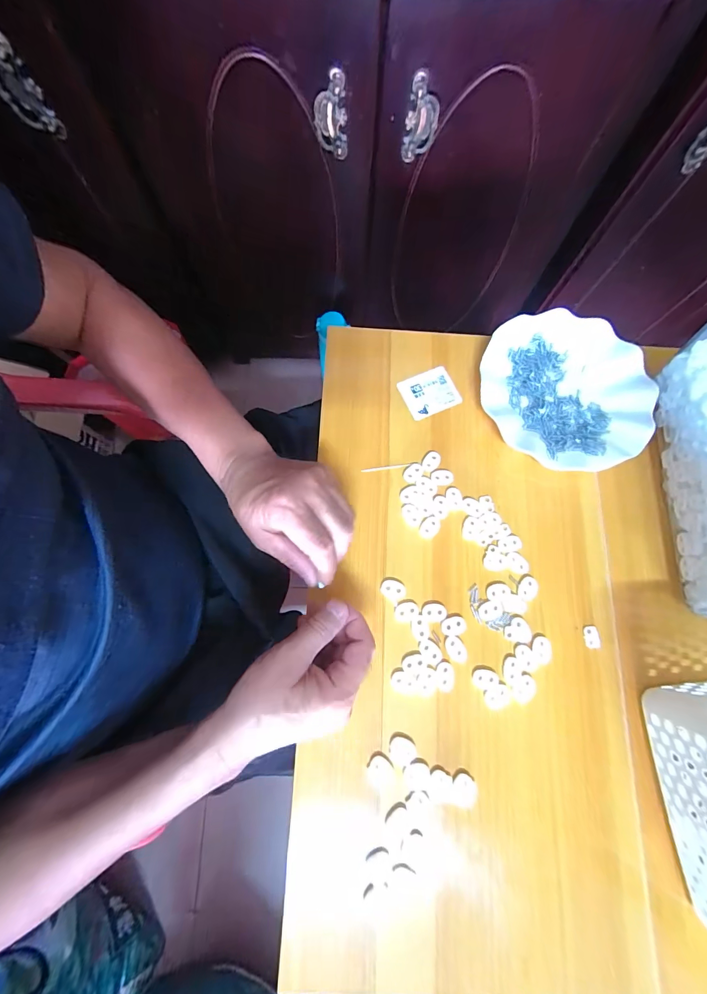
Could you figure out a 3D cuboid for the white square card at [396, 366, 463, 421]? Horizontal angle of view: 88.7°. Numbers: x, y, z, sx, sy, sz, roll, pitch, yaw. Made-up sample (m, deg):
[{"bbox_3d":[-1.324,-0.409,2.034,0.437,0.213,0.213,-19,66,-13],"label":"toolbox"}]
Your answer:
[{"bbox_3d":[0.085,-0.116,0.406,0.059,0.004,0.049,-23,78,-7],"label":"white square card"}]

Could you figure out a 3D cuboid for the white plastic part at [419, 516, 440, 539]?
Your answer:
[{"bbox_3d":[0.077,0.031,0.365,0.019,0.004,0.024,41,78,7],"label":"white plastic part"}]

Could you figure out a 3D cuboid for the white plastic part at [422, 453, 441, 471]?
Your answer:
[{"bbox_3d":[0.082,-0.037,0.382,0.015,0.004,0.025,40,78,7],"label":"white plastic part"}]

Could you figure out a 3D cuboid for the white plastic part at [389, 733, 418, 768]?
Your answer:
[{"bbox_3d":[0.043,0.221,0.317,0.023,0.004,0.025,1,76,-2],"label":"white plastic part"}]

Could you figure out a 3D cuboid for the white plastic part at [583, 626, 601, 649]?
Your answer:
[{"bbox_3d":[0.229,0.135,0.348,0.013,0.007,0.021,0,77,-2],"label":"white plastic part"}]

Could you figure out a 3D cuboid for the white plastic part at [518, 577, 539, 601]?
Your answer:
[{"bbox_3d":[0.171,0.089,0.353,0.017,0.004,0.022,41,78,7],"label":"white plastic part"}]

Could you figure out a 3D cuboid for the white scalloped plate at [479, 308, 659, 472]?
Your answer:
[{"bbox_3d":[0.230,-0.119,0.396,0.180,0.023,0.176,1,76,-2],"label":"white scalloped plate"}]

